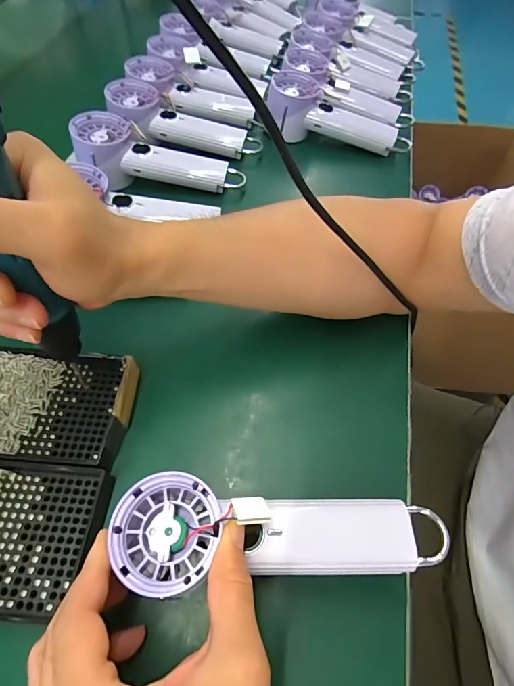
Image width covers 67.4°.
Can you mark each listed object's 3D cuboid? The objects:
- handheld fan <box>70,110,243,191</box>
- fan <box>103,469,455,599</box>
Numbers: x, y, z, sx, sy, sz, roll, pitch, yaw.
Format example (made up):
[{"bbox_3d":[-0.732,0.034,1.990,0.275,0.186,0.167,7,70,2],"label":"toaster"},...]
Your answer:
[{"bbox_3d":[-0.113,-0.209,0.451,0.195,0.055,0.069,12,57,-8],"label":"handheld fan"},{"bbox_3d":[0.017,0.110,0.223,0.190,0.024,0.057,4,57,-5],"label":"fan"}]

